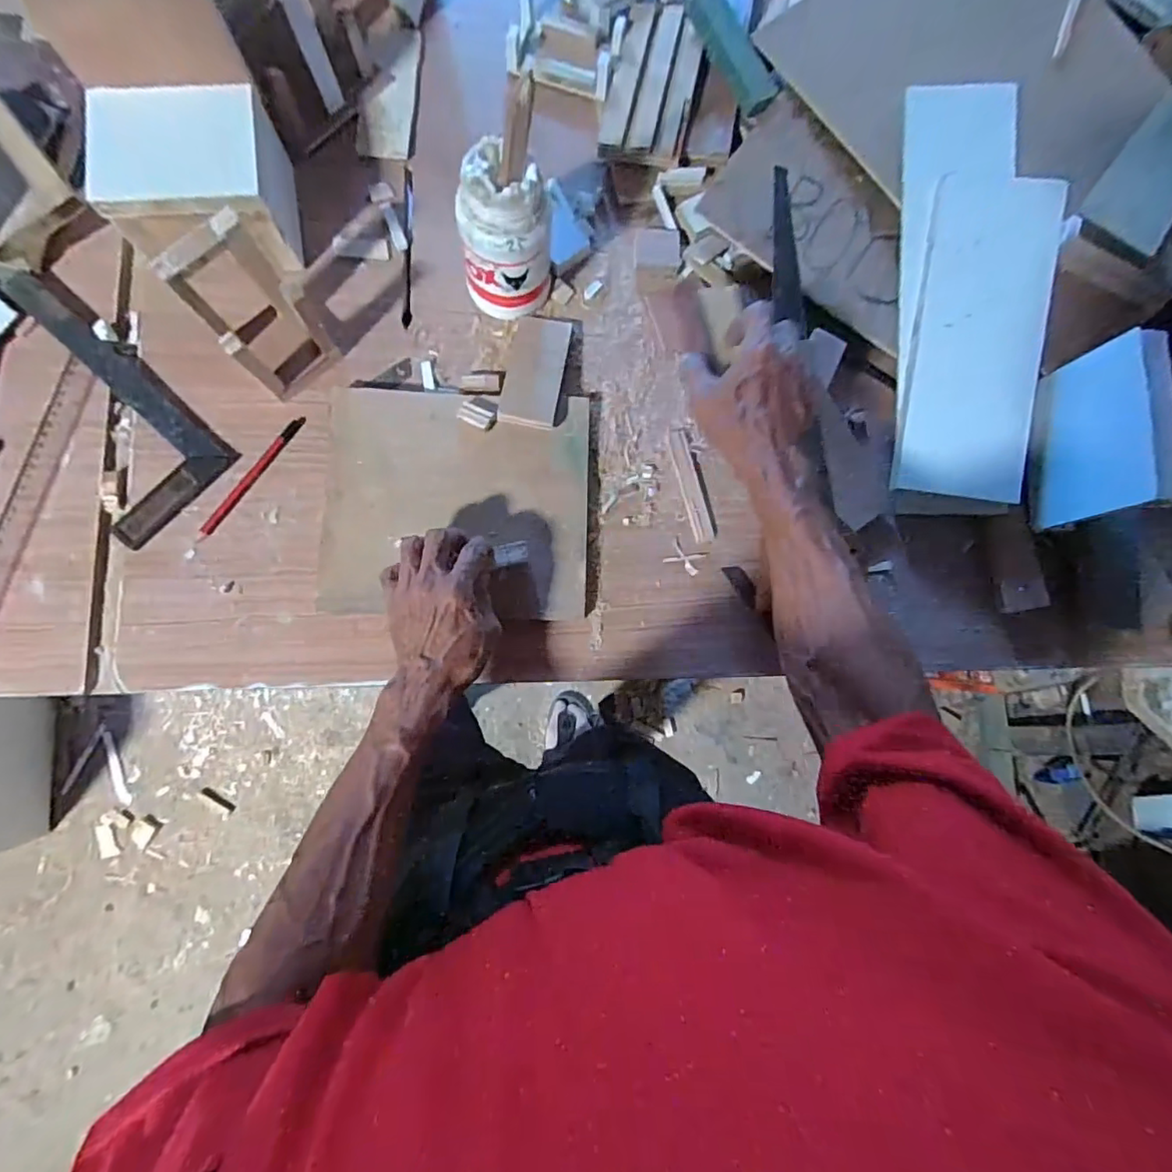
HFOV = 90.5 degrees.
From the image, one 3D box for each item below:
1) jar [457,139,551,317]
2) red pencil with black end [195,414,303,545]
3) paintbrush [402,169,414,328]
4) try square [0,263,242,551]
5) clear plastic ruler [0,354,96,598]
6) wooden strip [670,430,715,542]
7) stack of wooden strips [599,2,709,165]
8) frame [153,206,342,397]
[{"bbox_3d":[-0.070,-0.299,0.504,0.078,0.131,0.071,0,82,-5],"label":"jar"},{"bbox_3d":[-0.302,-0.099,0.525,0.013,0.006,0.139,34,81,1],"label":"red pencil with black end"},{"bbox_3d":[-0.175,-0.334,0.574,0.010,0.006,0.165,-1,82,-5],"label":"paintbrush"},{"bbox_3d":[-0.447,-0.170,0.514,0.272,0.015,0.119,45,81,2],"label":"try square"},{"bbox_3d":[-0.490,-0.059,0.503,0.026,0.008,0.290,16,83,-1],"label":"clear plastic ruler"},{"bbox_3d":[0.101,-0.097,0.558,0.019,0.005,0.109,-13,83,-6],"label":"wooden strip"},{"bbox_3d":[0.072,-0.510,0.590,0.085,0.022,0.176,14,81,-3],"label":"stack of wooden strips"},{"bbox_3d":[-0.267,-0.222,0.478,0.082,0.119,0.068,-40,87,-9],"label":"frame"}]

